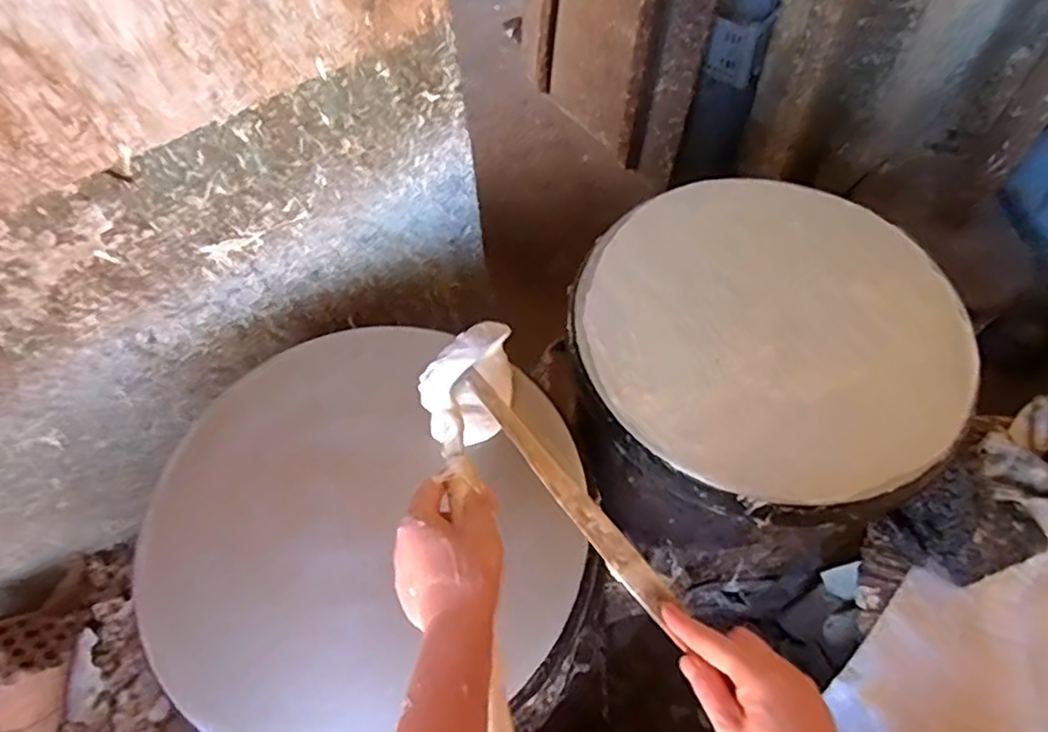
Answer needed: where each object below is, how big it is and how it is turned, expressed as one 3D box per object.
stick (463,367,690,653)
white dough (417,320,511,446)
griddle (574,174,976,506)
[{"bbox_3d":[0.028,0.095,0.562,0.030,0.010,0.258,-24,58,-35],"label":"stick"},{"bbox_3d":[-0.041,0.018,0.580,0.105,0.084,0.066,-36,65,-19],"label":"white dough"},{"bbox_3d":[0.244,-0.046,0.675,0.367,0.020,0.361,0,59,1],"label":"griddle"}]

